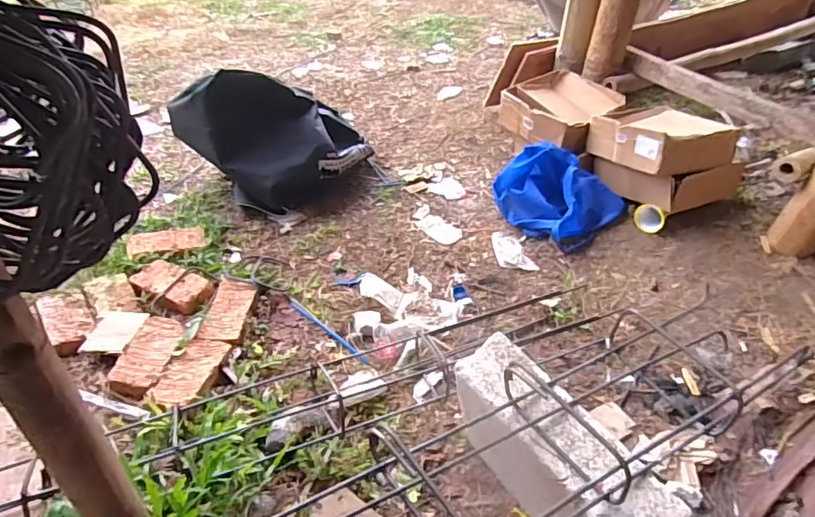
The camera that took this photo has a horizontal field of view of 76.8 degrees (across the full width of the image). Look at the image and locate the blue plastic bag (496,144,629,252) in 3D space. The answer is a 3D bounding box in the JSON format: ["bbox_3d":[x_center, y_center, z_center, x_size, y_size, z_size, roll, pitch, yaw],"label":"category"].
[{"bbox_3d":[0.396,-0.182,1.353,0.256,0.155,0.261,-31,50,-30],"label":"blue plastic bag"}]

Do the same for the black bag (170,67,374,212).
[{"bbox_3d":[-0.341,-0.305,1.343,0.462,0.345,0.191,-12,43,-13],"label":"black bag"}]

